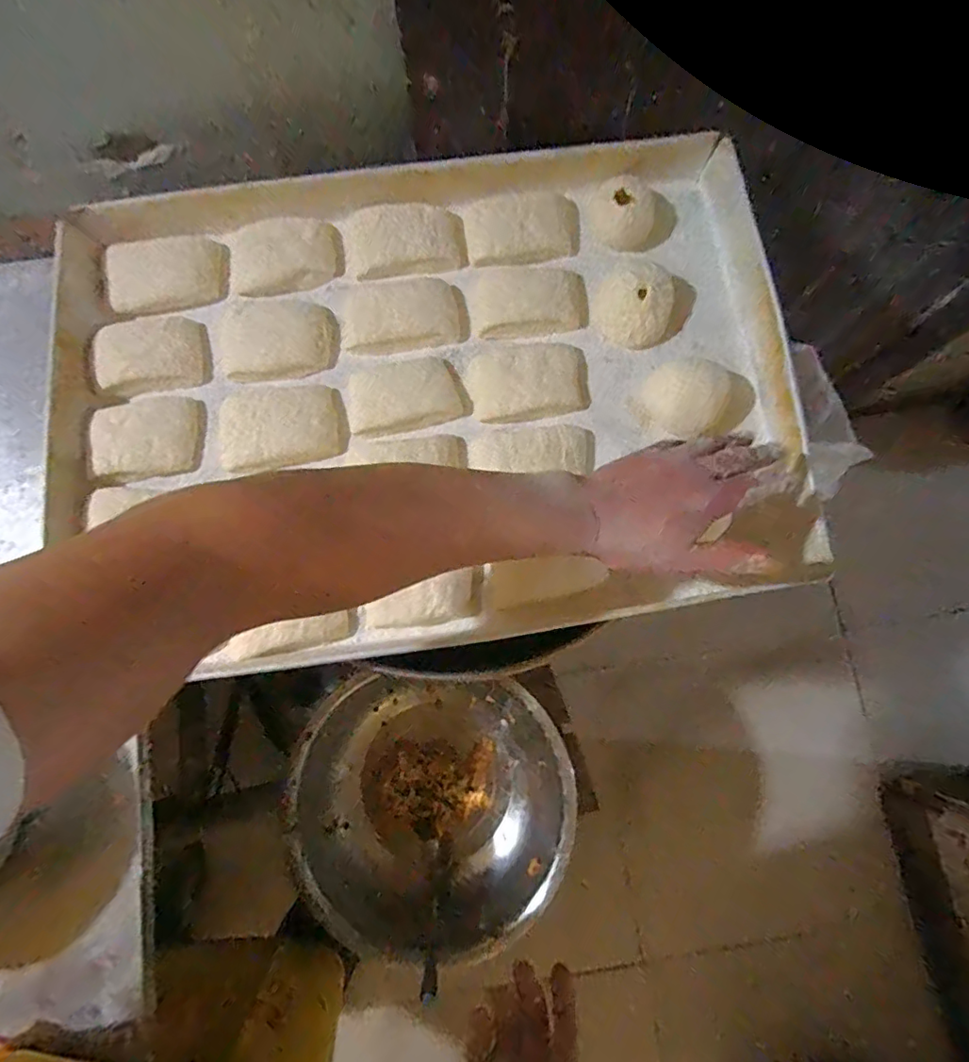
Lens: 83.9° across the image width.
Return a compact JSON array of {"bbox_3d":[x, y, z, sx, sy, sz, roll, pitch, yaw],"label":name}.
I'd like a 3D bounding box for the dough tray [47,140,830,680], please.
[{"bbox_3d":[-0.051,-0.124,0.475,0.622,0.042,0.436,-8,79,-1],"label":"dough tray"}]

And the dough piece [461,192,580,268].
[{"bbox_3d":[0.036,-0.284,0.511,0.110,0.024,0.063,-2,79,0],"label":"dough piece"}]

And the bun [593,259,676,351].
[{"bbox_3d":[0.137,-0.205,0.488,0.068,0.035,0.067,0,79,1],"label":"bun"}]

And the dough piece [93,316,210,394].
[{"bbox_3d":[-0.310,-0.166,0.505,0.096,0.020,0.067,-12,79,-1],"label":"dough piece"}]

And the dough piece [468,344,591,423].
[{"bbox_3d":[0.041,-0.135,0.483,0.106,0.026,0.067,-8,79,-1],"label":"dough piece"}]

